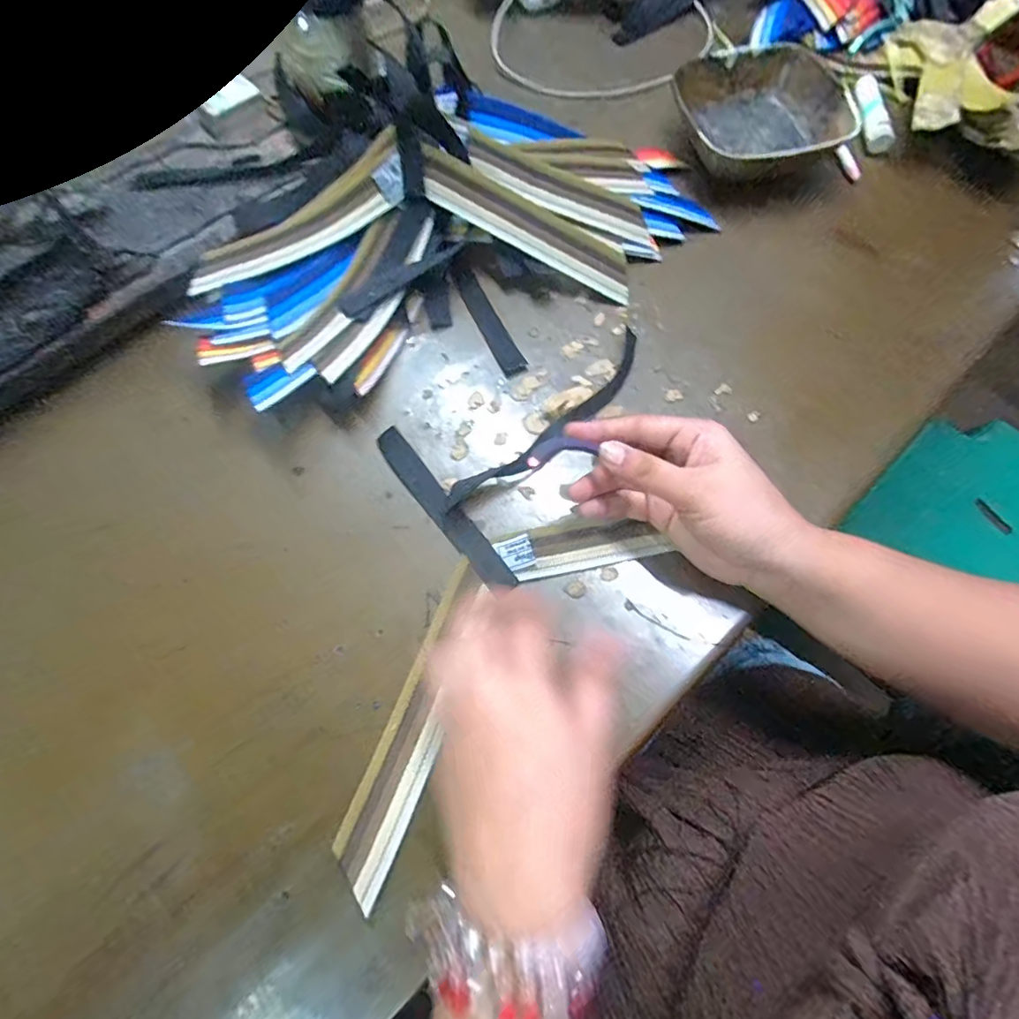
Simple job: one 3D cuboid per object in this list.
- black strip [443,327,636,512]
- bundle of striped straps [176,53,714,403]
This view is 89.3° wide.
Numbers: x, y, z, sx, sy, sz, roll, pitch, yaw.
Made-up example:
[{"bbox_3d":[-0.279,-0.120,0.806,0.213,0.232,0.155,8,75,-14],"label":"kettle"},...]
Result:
[{"bbox_3d":[0.030,-0.058,0.349,0.182,0.006,0.025,-42,72,-13],"label":"black strip"},{"bbox_3d":[-0.035,-0.202,0.360,0.379,0.072,0.201,-40,71,-13],"label":"bundle of striped straps"}]

